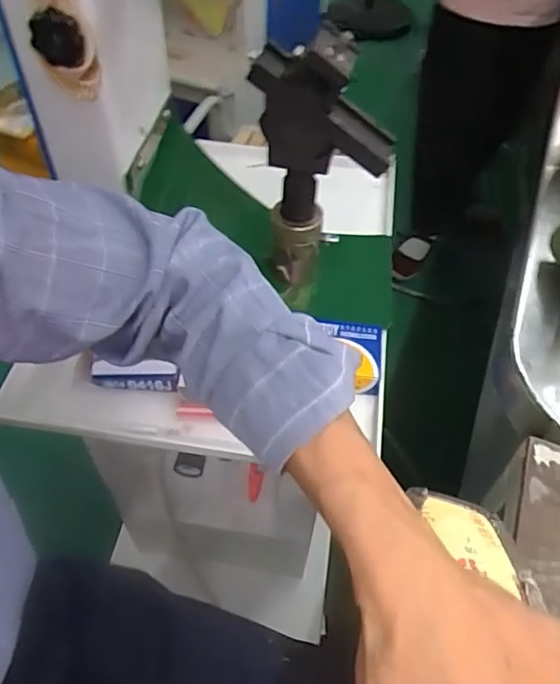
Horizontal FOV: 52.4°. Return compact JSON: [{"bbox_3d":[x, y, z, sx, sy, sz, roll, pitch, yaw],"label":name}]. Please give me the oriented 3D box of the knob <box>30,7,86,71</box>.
[{"bbox_3d":[-0.158,-0.216,0.406,0.035,0.035,0.014,11,51,10],"label":"knob"}]

